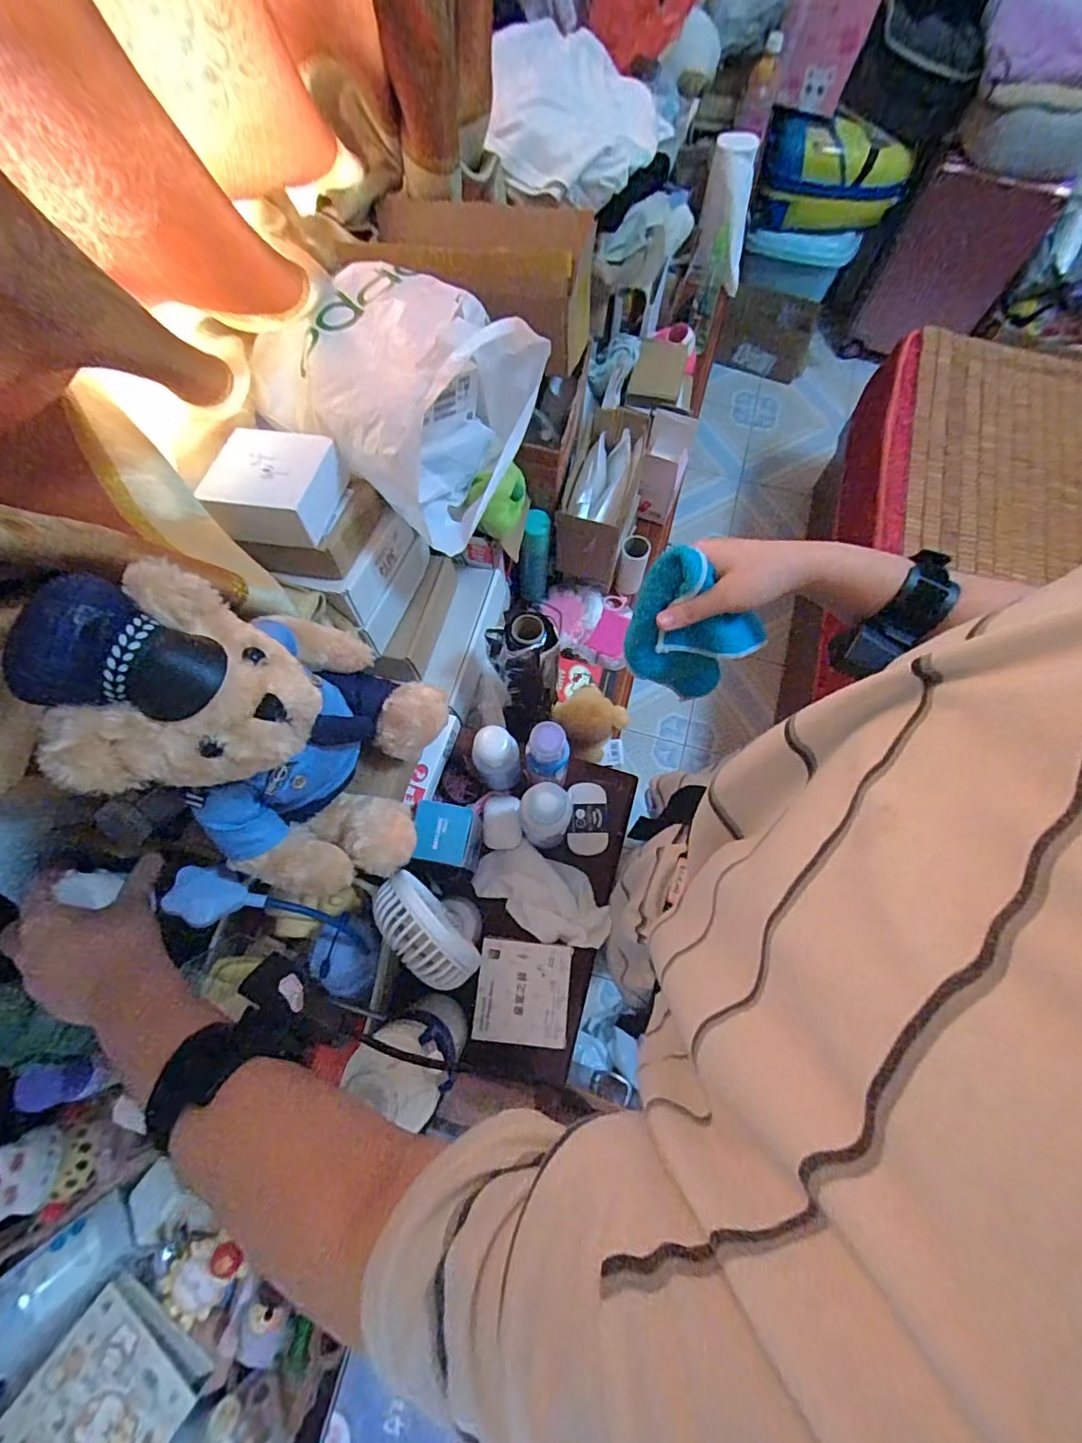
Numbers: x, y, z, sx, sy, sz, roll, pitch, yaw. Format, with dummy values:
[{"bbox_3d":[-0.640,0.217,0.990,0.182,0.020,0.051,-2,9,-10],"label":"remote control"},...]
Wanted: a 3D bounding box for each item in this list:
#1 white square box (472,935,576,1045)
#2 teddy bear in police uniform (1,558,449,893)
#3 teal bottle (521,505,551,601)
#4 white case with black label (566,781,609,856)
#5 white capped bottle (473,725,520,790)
[{"bbox_3d":[-0.017,0.268,0.536,0.091,0.021,0.091,6,71,1],"label":"white square box"},{"bbox_3d":[-0.158,0.001,0.354,0.141,0.212,0.198,11,71,3],"label":"teddy bear in police uniform"},{"bbox_3d":[-0.007,-0.246,0.810,0.046,0.165,0.044,7,71,2],"label":"teal bottle"},{"bbox_3d":[0.054,0.110,0.611,0.045,0.007,0.080,3,71,0],"label":"white case with black label"},{"bbox_3d":[-0.048,0.042,0.585,0.045,0.112,0.046,0,71,-1],"label":"white capped bottle"}]

